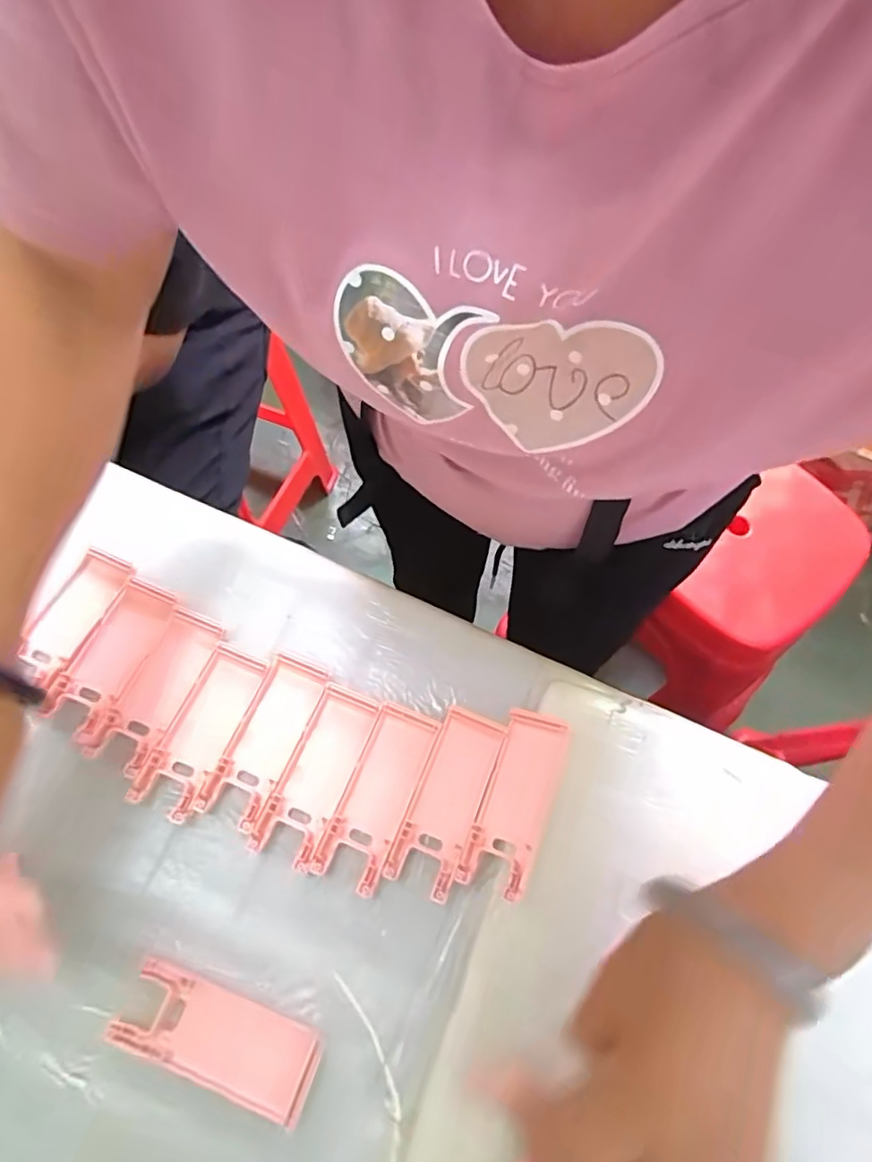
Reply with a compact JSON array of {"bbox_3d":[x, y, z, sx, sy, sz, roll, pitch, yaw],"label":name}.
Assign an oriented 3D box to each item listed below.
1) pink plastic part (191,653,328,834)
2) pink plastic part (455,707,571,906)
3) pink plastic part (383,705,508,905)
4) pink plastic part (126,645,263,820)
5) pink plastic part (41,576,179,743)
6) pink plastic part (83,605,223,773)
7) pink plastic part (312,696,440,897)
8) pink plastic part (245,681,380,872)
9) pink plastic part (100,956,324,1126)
[{"bbox_3d":[-0.107,0.097,0.378,0.039,0.008,0.101,21,66,7],"label":"pink plastic part"},{"bbox_3d":[0.047,0.127,0.358,0.038,0.012,0.103,15,68,20],"label":"pink plastic part"},{"bbox_3d":[0.007,0.129,0.365,0.038,0.004,0.104,22,66,7],"label":"pink plastic part"},{"bbox_3d":[-0.146,0.091,0.380,0.038,0.008,0.103,21,65,7],"label":"pink plastic part"},{"bbox_3d":[-0.211,0.048,0.395,0.037,0.009,0.104,18,65,5],"label":"pink plastic part"},{"bbox_3d":[-0.178,0.069,0.392,0.037,0.014,0.101,21,65,7],"label":"pink plastic part"},{"bbox_3d":[-0.035,0.127,0.366,0.039,0.006,0.104,21,66,7],"label":"pink plastic part"},{"bbox_3d":[-0.072,0.115,0.370,0.038,0.006,0.103,21,66,7],"label":"pink plastic part"},{"bbox_3d":[-0.110,0.232,0.311,0.102,0.011,0.039,20,65,6],"label":"pink plastic part"}]

